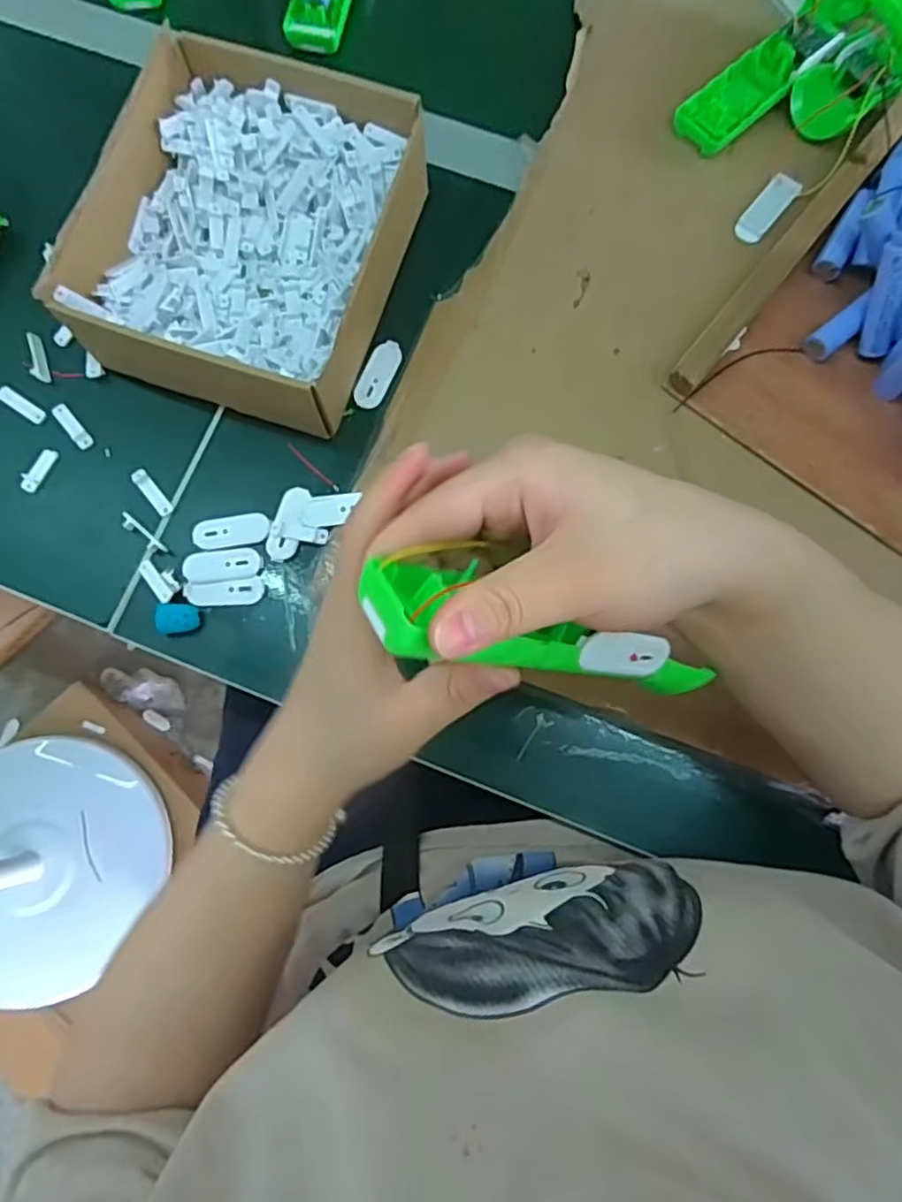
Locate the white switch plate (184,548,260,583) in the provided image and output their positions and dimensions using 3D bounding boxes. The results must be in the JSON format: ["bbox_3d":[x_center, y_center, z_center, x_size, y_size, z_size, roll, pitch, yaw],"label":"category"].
[{"bbox_3d":[-0.146,-0.023,0.435,0.048,0.004,0.021,-4,78,0],"label":"white switch plate"}]

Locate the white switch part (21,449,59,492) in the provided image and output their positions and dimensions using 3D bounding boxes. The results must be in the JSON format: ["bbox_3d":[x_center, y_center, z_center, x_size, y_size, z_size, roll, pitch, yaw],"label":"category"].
[{"bbox_3d":[-0.272,-0.086,0.450,0.013,0.004,0.031,32,79,6],"label":"white switch part"}]

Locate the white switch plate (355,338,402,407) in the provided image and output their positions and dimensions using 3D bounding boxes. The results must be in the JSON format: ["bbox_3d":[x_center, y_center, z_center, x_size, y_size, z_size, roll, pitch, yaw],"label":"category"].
[{"bbox_3d":[-0.050,-0.154,0.463,0.019,0.006,0.049,22,79,5],"label":"white switch plate"}]

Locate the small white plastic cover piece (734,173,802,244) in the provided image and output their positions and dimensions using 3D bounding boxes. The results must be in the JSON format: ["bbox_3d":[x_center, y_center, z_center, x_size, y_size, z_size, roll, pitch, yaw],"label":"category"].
[{"bbox_3d":[0.223,-0.277,0.479,0.022,0.005,0.066,36,80,8],"label":"small white plastic cover piece"}]

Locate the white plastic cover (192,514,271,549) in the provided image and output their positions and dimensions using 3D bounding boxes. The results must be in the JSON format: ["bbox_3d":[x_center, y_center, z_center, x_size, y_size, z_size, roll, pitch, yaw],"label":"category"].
[{"bbox_3d":[-0.141,-0.045,0.440,0.048,0.004,0.021,-9,78,-2],"label":"white plastic cover"}]

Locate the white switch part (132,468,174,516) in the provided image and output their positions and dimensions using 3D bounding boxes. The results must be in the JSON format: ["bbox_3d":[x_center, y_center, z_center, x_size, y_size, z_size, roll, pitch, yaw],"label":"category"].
[{"bbox_3d":[-0.196,-0.072,0.446,0.010,0.004,0.038,-37,80,-9],"label":"white switch part"}]

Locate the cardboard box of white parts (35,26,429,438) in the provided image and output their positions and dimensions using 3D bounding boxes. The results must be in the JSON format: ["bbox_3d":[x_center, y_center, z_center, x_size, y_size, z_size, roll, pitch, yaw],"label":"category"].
[{"bbox_3d":[-0.139,-0.242,0.451,0.197,0.073,0.211,17,78,4],"label":"cardboard box of white parts"}]

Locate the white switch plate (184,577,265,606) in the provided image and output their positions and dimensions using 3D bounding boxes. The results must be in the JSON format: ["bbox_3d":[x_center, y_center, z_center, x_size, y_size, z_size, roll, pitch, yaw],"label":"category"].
[{"bbox_3d":[-0.144,-0.006,0.433,0.049,0.004,0.016,-5,78,-1],"label":"white switch plate"}]

